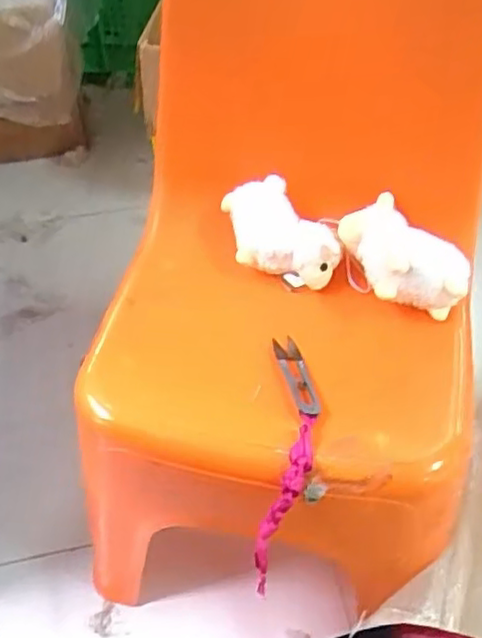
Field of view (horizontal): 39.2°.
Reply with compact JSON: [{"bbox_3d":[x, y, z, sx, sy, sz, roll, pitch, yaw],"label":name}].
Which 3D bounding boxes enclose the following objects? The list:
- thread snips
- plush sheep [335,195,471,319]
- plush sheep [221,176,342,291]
[{"bbox_3d":[0.039,0.102,0.539,0.039,0.064,0.210,4,49,4],"label":"thread snips"},{"bbox_3d":[0.145,-0.051,0.627,0.069,0.066,0.124,-23,53,-18],"label":"plush sheep"},{"bbox_3d":[0.038,-0.084,0.657,0.122,0.065,0.069,14,51,12],"label":"plush sheep"}]

